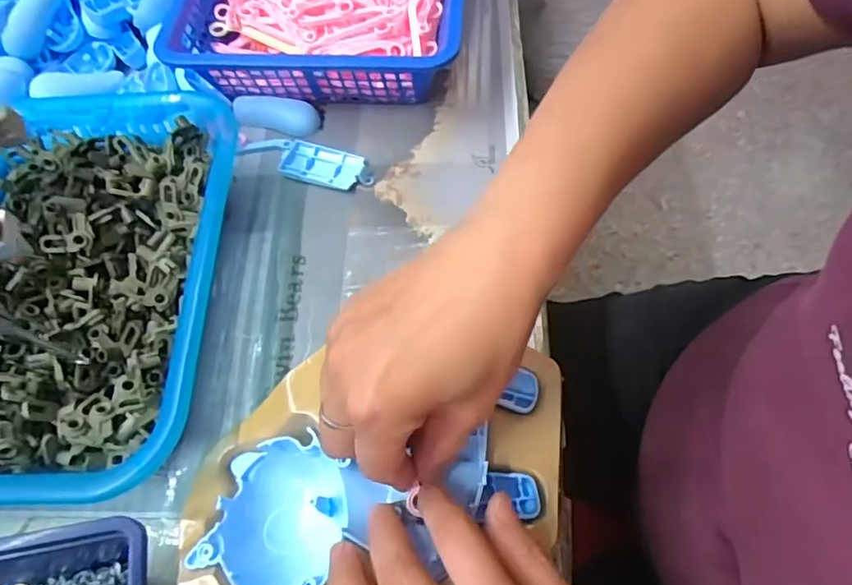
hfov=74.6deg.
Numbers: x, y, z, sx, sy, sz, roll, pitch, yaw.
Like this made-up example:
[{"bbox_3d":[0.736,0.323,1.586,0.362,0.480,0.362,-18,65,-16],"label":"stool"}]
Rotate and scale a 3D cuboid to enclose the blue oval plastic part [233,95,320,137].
[{"bbox_3d":[-0.117,-0.138,0.433,0.067,0.014,0.026,7,63,7],"label":"blue oval plastic part"}]

